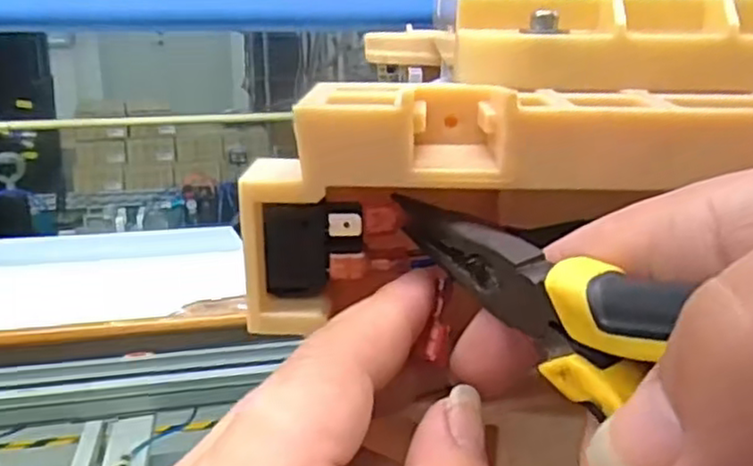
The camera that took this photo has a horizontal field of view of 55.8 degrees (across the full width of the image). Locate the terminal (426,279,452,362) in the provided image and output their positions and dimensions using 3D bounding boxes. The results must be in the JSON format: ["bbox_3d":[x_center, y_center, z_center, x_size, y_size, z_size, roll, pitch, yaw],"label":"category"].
[{"bbox_3d":[0.017,0.024,0.193,0.006,0.023,0.004,3,-24,8],"label":"terminal"}]

